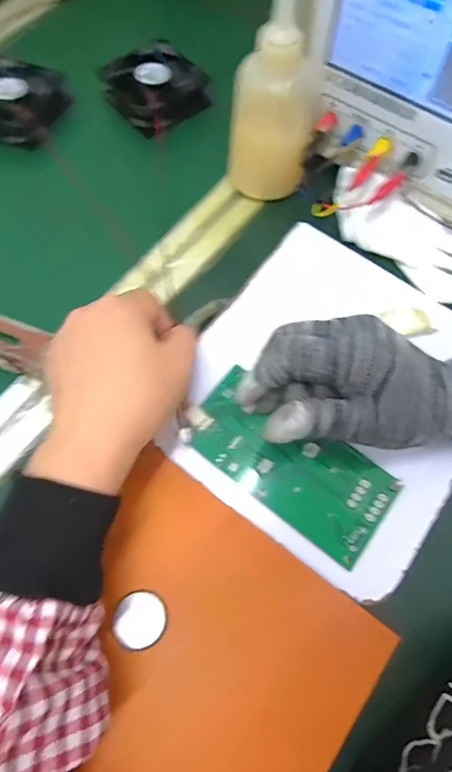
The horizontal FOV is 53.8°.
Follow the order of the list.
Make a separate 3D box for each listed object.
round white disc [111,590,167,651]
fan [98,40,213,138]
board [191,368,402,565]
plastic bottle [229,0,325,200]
[{"bbox_3d":[-0.048,0.131,0.250,0.028,0.006,0.028,0,69,0],"label":"round white disc"},{"bbox_3d":[-0.066,-0.285,0.428,0.087,0.028,0.082,-43,75,-15],"label":"fan"},{"bbox_3d":[0.040,0.049,0.285,0.133,0.010,0.063,33,72,10],"label":"board"},{"bbox_3d":[0.039,-0.221,0.320,0.062,0.131,0.069,15,68,6],"label":"plastic bottle"}]

